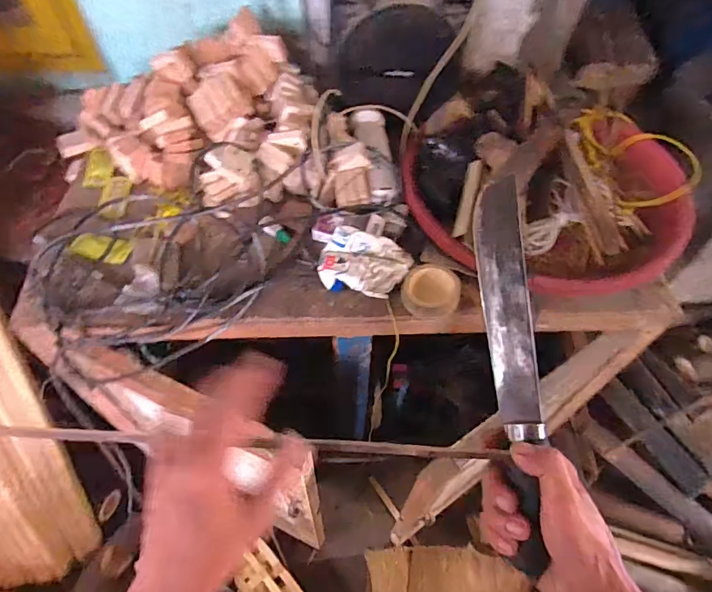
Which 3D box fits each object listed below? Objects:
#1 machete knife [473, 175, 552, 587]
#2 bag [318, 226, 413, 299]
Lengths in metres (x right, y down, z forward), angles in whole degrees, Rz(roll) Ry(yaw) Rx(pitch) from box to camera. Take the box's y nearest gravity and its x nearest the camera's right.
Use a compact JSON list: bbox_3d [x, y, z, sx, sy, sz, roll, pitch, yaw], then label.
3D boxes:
[{"bbox_3d":[0.124,0.052,0.378,0.032,0.024,0.293,-2,77,-3],"label":"machete knife"},{"bbox_3d":[0.012,-0.049,0.730,0.135,0.036,0.099,18,57,10],"label":"bag"}]

